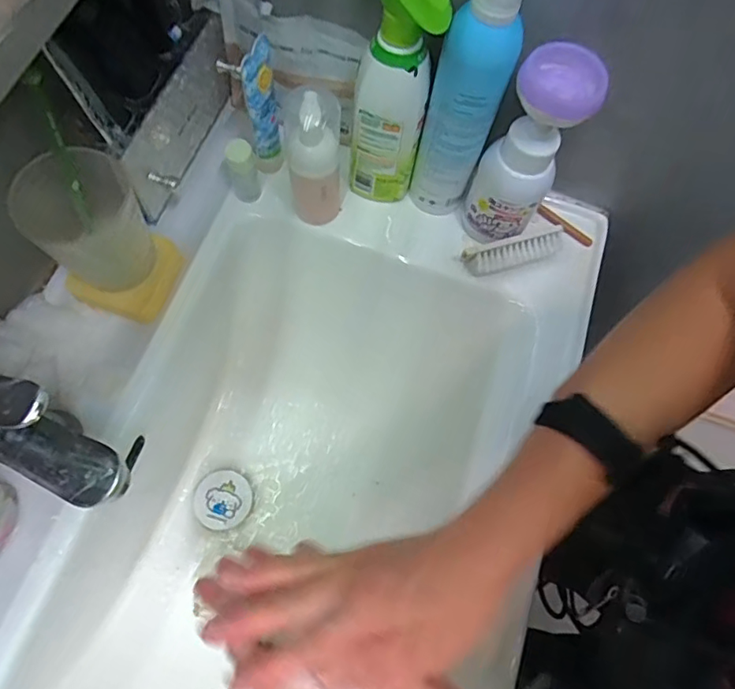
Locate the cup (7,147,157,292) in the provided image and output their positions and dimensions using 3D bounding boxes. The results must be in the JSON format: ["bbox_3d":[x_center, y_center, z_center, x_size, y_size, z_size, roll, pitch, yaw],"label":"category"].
[{"bbox_3d":[-0.227,-0.100,0.441,0.082,0.105,0.065,-33,74,-13],"label":"cup"}]

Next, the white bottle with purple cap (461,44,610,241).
[{"bbox_3d":[0.139,-0.166,0.474,0.070,0.167,0.074,24,71,7],"label":"white bottle with purple cap"}]

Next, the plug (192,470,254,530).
[{"bbox_3d":[-0.159,0.173,0.593,0.061,0.023,0.061,28,71,8],"label":"plug"}]

